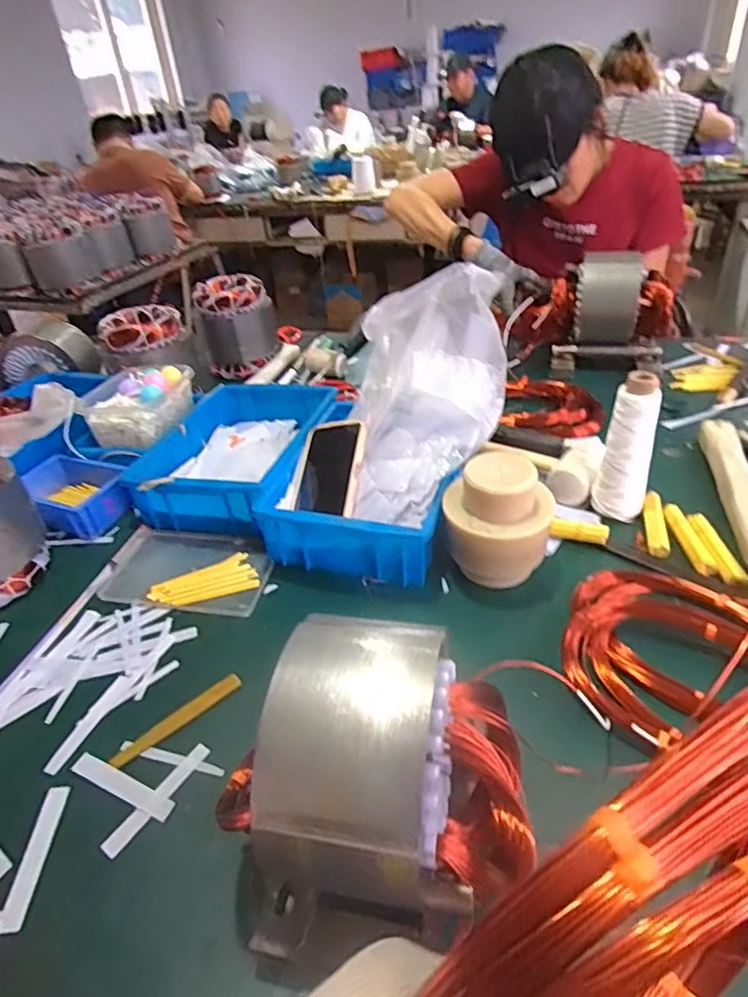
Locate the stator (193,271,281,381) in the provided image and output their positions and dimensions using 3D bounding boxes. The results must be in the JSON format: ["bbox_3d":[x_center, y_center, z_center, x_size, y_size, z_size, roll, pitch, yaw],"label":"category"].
[{"bbox_3d":[-0.268,-0.339,1.113,0.147,0.159,0.117,-12,36,-8],"label":"stator"}]

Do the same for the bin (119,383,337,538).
[{"bbox_3d":[-0.182,-0.064,0.779,0.216,0.078,0.293,3,37,12],"label":"bin"}]

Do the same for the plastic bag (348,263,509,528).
[{"bbox_3d":[0.058,-0.128,0.637,0.172,0.215,0.228,0,37,8],"label":"plastic bag"}]

